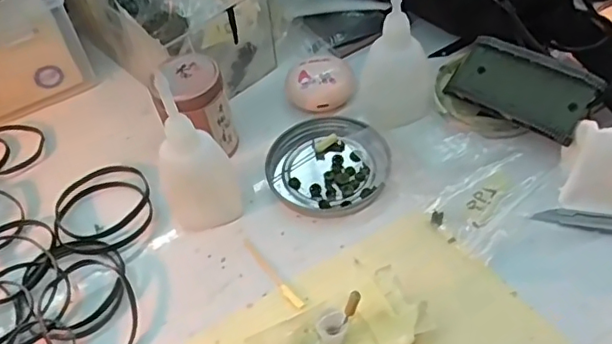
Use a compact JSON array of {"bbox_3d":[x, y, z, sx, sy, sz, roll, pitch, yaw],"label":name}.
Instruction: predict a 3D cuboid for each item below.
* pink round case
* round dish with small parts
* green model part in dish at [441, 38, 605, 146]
[{"bbox_3d":[0.009,-0.062,0.416,0.048,0.019,0.041,-12,49,-2],"label":"pink round case"},{"bbox_3d":[0.015,-0.005,0.379,0.076,0.008,0.077,-4,49,5],"label":"round dish with small parts"},{"bbox_3d":[0.135,-0.056,0.373,0.092,0.010,0.044,35,105,39],"label":"green model part in dish"}]

